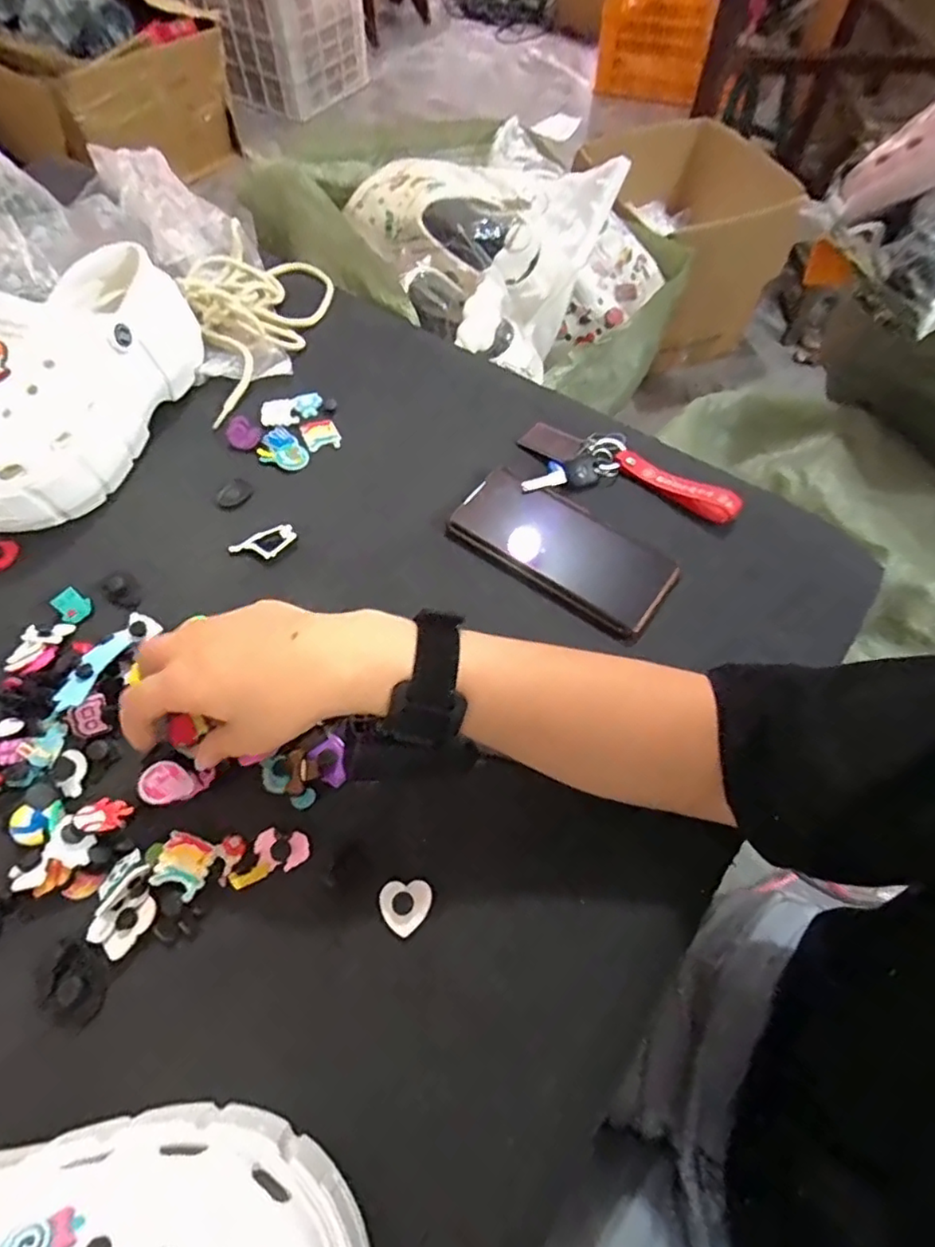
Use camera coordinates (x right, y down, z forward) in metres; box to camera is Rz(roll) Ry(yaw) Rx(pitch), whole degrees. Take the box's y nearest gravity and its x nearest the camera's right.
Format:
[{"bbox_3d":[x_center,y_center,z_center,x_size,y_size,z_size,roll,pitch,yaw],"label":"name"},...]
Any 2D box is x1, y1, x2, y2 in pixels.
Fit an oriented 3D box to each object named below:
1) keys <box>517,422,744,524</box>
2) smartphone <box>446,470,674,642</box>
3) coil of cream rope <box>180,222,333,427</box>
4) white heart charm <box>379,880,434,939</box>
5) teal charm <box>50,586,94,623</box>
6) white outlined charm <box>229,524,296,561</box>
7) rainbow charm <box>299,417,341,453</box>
[{"bbox_3d":[0.123,-0.120,0.478,0.166,0.014,0.069,14,61,7],"label":"keys"},{"bbox_3d":[0.068,-0.055,0.451,0.160,0.020,0.077,34,66,17],"label":"smartphone"},{"bbox_3d":[-0.183,-0.281,0.558,0.129,0.043,0.225,-12,61,-8],"label":"coil of cream rope"},{"bbox_3d":[-0.034,0.152,0.337,0.027,0.004,0.028,0,61,-1],"label":"white heart charm"},{"bbox_3d":[-0.275,-0.013,0.428,0.026,0.004,0.021,47,62,1],"label":"teal charm"},{"bbox_3d":[-0.151,-0.058,0.453,0.048,0.007,0.024,-17,62,-10],"label":"white outlined charm"},{"bbox_3d":[-0.122,-0.157,0.512,0.028,0.004,0.037,-26,64,-15],"label":"rainbow charm"}]

